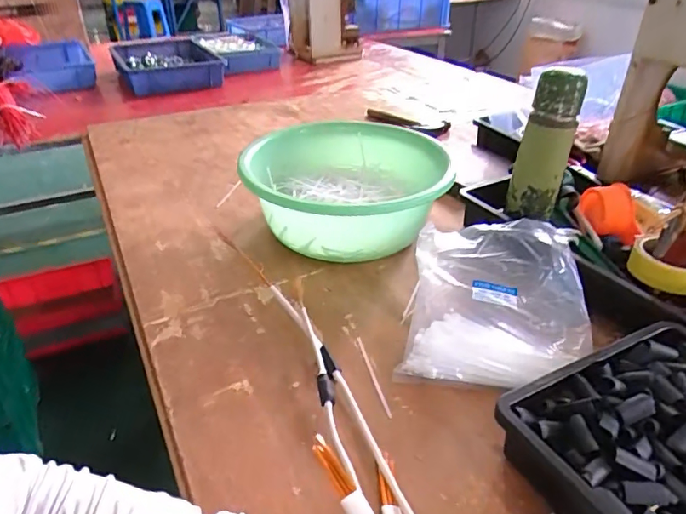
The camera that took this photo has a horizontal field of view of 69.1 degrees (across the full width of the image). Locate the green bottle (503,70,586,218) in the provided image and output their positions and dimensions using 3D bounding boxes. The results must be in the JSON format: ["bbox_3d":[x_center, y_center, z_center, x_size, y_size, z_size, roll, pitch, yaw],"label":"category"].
[{"bbox_3d":[0.278,-0.156,0.687,0.065,0.187,0.055,17,36,25],"label":"green bottle"}]

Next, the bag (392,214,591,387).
[{"bbox_3d":[0.183,0.049,0.592,0.202,0.088,0.222,6,33,9],"label":"bag"}]

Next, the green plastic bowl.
[{"bbox_3d":[0.004,-0.099,0.777,0.296,0.124,0.318,0,33,0],"label":"green plastic bowl"}]

